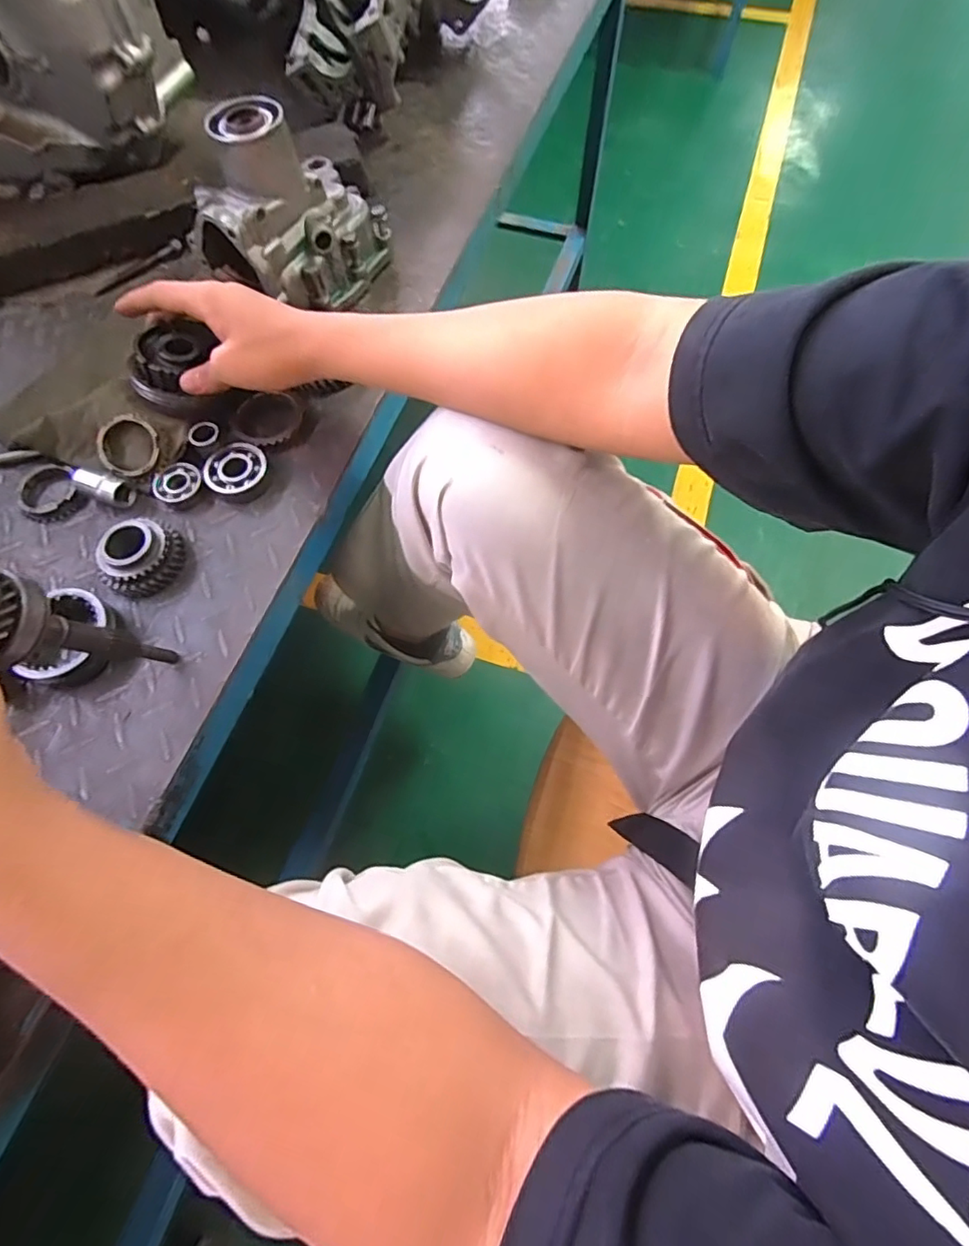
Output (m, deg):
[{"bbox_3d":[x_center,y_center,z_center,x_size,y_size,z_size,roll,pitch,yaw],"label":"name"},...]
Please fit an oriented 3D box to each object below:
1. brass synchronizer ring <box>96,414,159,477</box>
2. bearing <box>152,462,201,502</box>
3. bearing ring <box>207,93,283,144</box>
[{"bbox_3d":[-0.297,-0.147,0.461,0.050,0.006,0.049,0,91,-4],"label":"brass synchronizer ring"},{"bbox_3d":[-0.256,-0.117,0.462,0.039,0.008,0.033,-38,71,-14],"label":"bearing"},{"bbox_3d":[-0.195,-0.415,0.456,0.059,0.010,0.059,-1,66,1],"label":"bearing ring"}]

